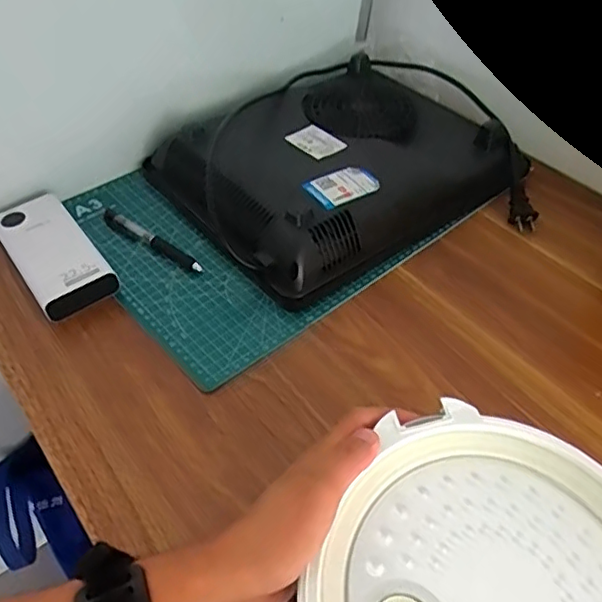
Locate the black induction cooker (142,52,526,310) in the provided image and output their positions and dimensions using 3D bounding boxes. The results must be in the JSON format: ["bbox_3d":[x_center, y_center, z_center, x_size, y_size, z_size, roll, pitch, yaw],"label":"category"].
[{"bbox_3d":[0.040,-0.156,0.632,0.354,0.071,0.272,-28,53,-27],"label":"black induction cooker"}]

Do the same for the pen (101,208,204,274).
[{"bbox_3d":[-0.147,-0.061,0.575,0.139,0.010,0.015,31,52,24],"label":"pen"}]

